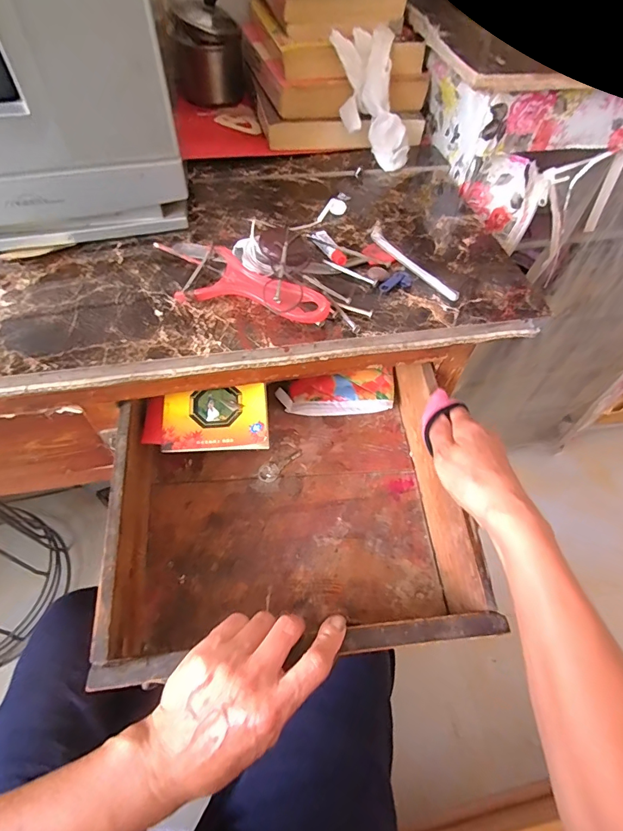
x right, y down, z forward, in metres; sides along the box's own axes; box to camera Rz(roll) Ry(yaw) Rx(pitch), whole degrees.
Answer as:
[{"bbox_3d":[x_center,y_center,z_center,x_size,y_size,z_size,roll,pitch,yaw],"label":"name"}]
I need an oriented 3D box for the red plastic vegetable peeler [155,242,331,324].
[{"bbox_3d":[-0.066,-0.110,0.341,0.166,0.026,0.056,32,59,18],"label":"red plastic vegetable peeler"}]

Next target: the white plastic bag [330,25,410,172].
[{"bbox_3d":[0.072,-0.359,0.481,0.066,0.143,0.043,-30,19,-22],"label":"white plastic bag"}]

